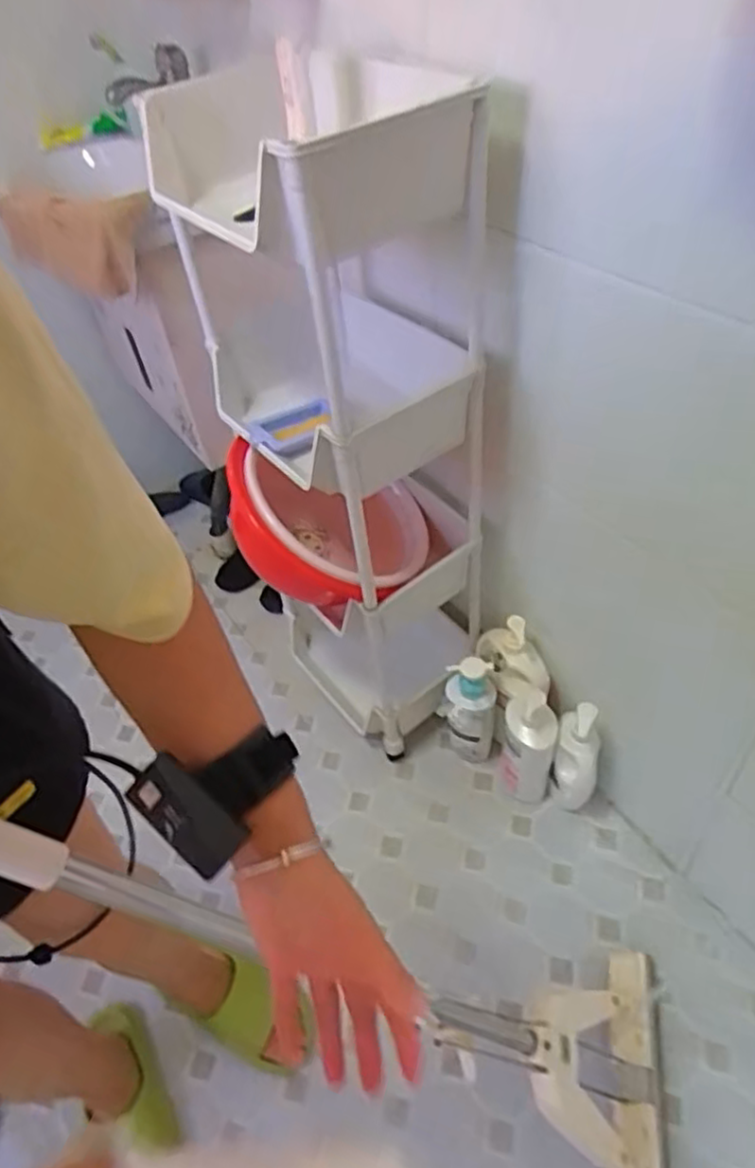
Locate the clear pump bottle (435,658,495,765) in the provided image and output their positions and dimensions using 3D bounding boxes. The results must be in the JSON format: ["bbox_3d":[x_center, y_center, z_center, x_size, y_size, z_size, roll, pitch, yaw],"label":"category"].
[{"bbox_3d":[0.148,0.224,1.150,0.076,0.248,0.073,9,48,18],"label":"clear pump bottle"}]

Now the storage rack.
[{"bbox_3d":[-0.030,-0.168,1.015,0.290,0.925,0.345,-33,50,-22],"label":"storage rack"}]

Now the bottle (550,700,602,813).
[{"bbox_3d":[0.317,0.267,1.099,0.067,0.247,0.085,11,49,18],"label":"bottle"}]

